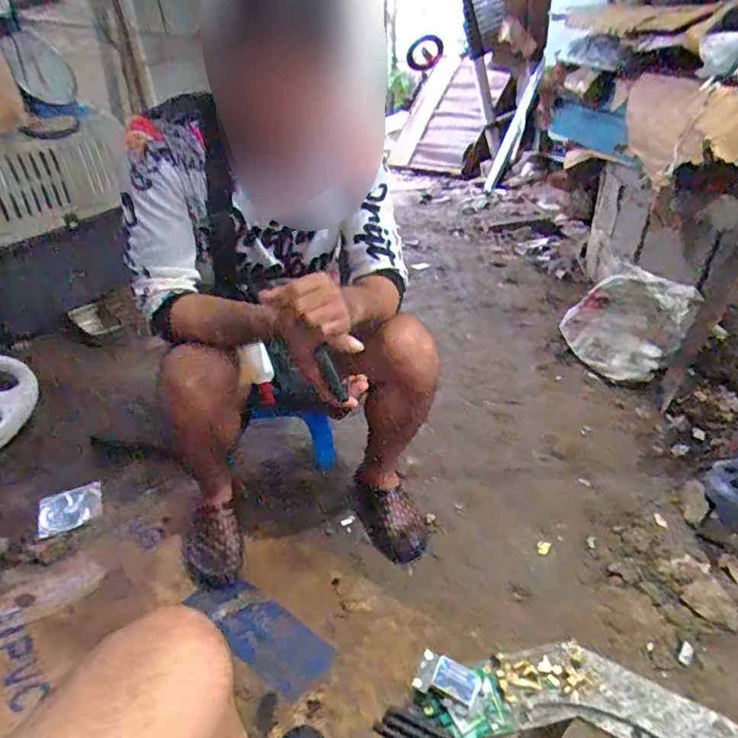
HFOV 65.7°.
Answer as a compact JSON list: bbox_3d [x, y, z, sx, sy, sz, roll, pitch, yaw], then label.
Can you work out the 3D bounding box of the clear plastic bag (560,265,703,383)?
[{"bbox_3d":[0.785,-0.132,1.766,0.358,0.274,0.195,17,36,24],"label":"clear plastic bag"}]

